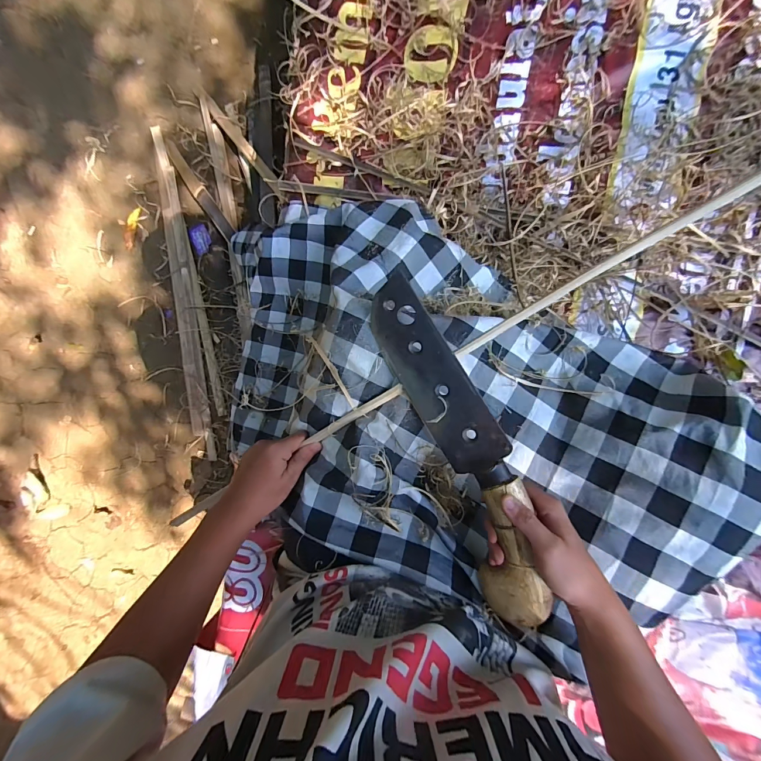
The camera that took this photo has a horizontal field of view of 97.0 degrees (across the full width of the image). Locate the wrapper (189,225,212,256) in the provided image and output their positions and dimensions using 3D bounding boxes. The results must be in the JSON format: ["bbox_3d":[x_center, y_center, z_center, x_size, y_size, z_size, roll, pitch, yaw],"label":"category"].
[{"bbox_3d":[-0.552,-0.433,1.039,0.057,0.010,0.077,-17,94,6],"label":"wrapper"}]

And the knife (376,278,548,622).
[{"bbox_3d":[0.089,0.067,0.359,0.083,0.045,0.370,-25,86,30],"label":"knife"}]

